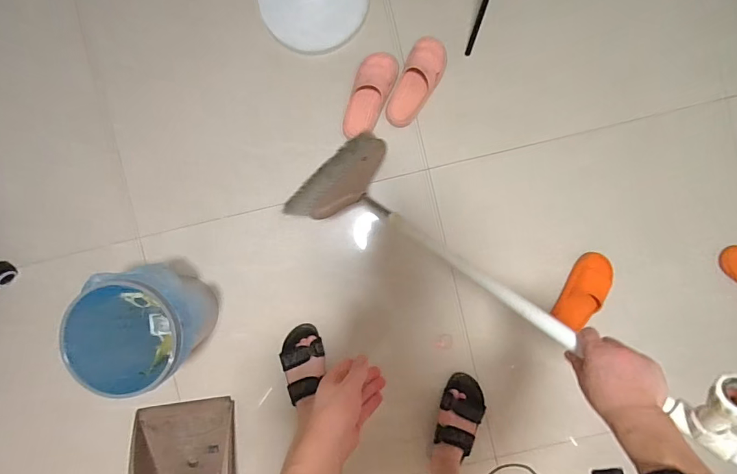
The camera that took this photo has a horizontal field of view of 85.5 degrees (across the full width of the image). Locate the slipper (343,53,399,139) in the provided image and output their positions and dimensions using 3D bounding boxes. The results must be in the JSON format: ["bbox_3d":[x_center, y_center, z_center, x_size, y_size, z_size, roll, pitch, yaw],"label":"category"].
[{"bbox_3d":[0.000,-0.363,1.022,0.100,0.062,0.234,22,91,-1],"label":"slipper"}]

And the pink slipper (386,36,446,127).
[{"bbox_3d":[0.130,-0.400,1.026,0.103,0.066,0.238,22,91,-1],"label":"pink slipper"}]

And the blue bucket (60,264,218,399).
[{"bbox_3d":[-0.509,0.204,0.958,0.253,0.297,0.253,0,91,0],"label":"blue bucket"}]

